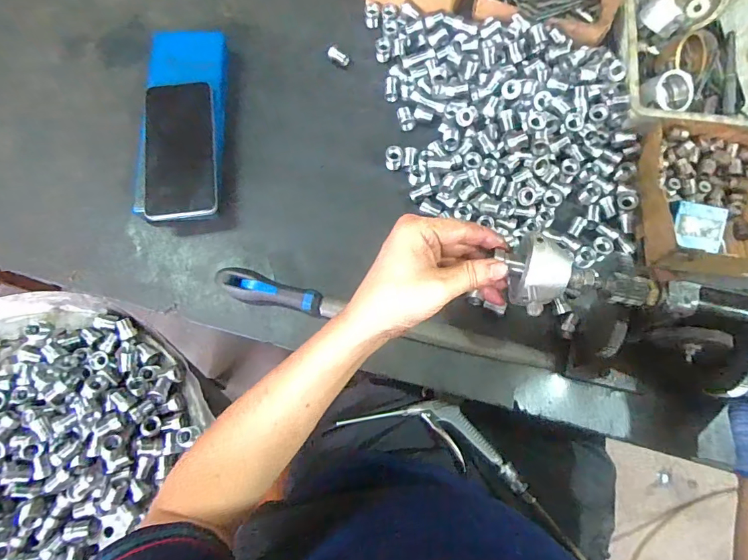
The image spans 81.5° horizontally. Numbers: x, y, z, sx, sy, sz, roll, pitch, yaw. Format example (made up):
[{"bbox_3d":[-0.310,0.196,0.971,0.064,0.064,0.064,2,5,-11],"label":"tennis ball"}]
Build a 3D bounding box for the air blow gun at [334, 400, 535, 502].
[{"bbox_3d":[0.083,0.193,0.551,0.238,0.017,0.074,18,59,10],"label":"air blow gun"}]

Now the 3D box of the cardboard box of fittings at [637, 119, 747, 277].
[{"bbox_3d":[0.379,-0.091,0.480,0.155,0.047,0.174,2,73,0],"label":"cardboard box of fittings"}]

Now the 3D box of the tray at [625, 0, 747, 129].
[{"bbox_3d":[0.379,-0.276,0.523,0.173,0.069,0.238,8,73,2],"label":"tray"}]

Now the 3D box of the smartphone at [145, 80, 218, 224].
[{"bbox_3d":[-0.215,-0.142,0.478,0.077,0.014,0.168,-7,73,-2],"label":"smartphone"}]

